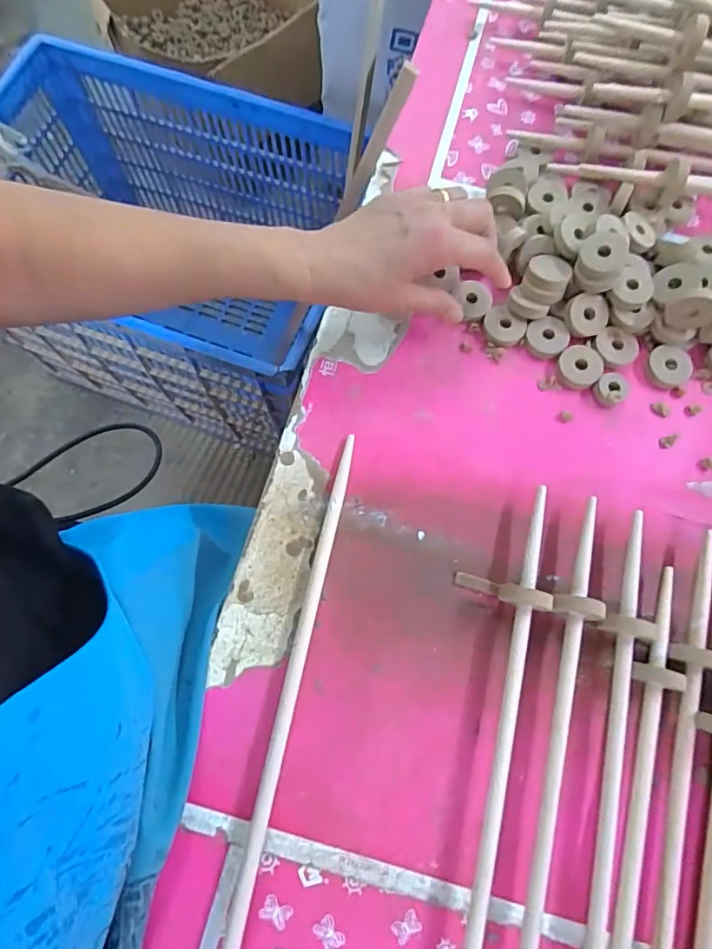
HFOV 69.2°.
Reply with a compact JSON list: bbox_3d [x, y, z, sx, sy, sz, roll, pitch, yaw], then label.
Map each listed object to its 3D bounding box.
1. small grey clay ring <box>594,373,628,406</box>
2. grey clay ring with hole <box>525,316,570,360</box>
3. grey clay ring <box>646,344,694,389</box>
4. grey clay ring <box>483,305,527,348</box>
[{"bbox_3d":[0.205,-0.069,0.413,0.023,0.010,0.026,38,77,9],"label":"small grey clay ring"},{"bbox_3d":[0.158,-0.113,0.425,0.034,0.006,0.035,0,74,-1],"label":"grey clay ring with hole"},{"bbox_3d":[0.255,-0.088,0.419,0.037,0.007,0.034,0,74,-1],"label":"grey clay ring"},{"bbox_3d":[0.121,-0.121,0.427,0.034,0.009,0.030,40,78,10],"label":"grey clay ring"}]

